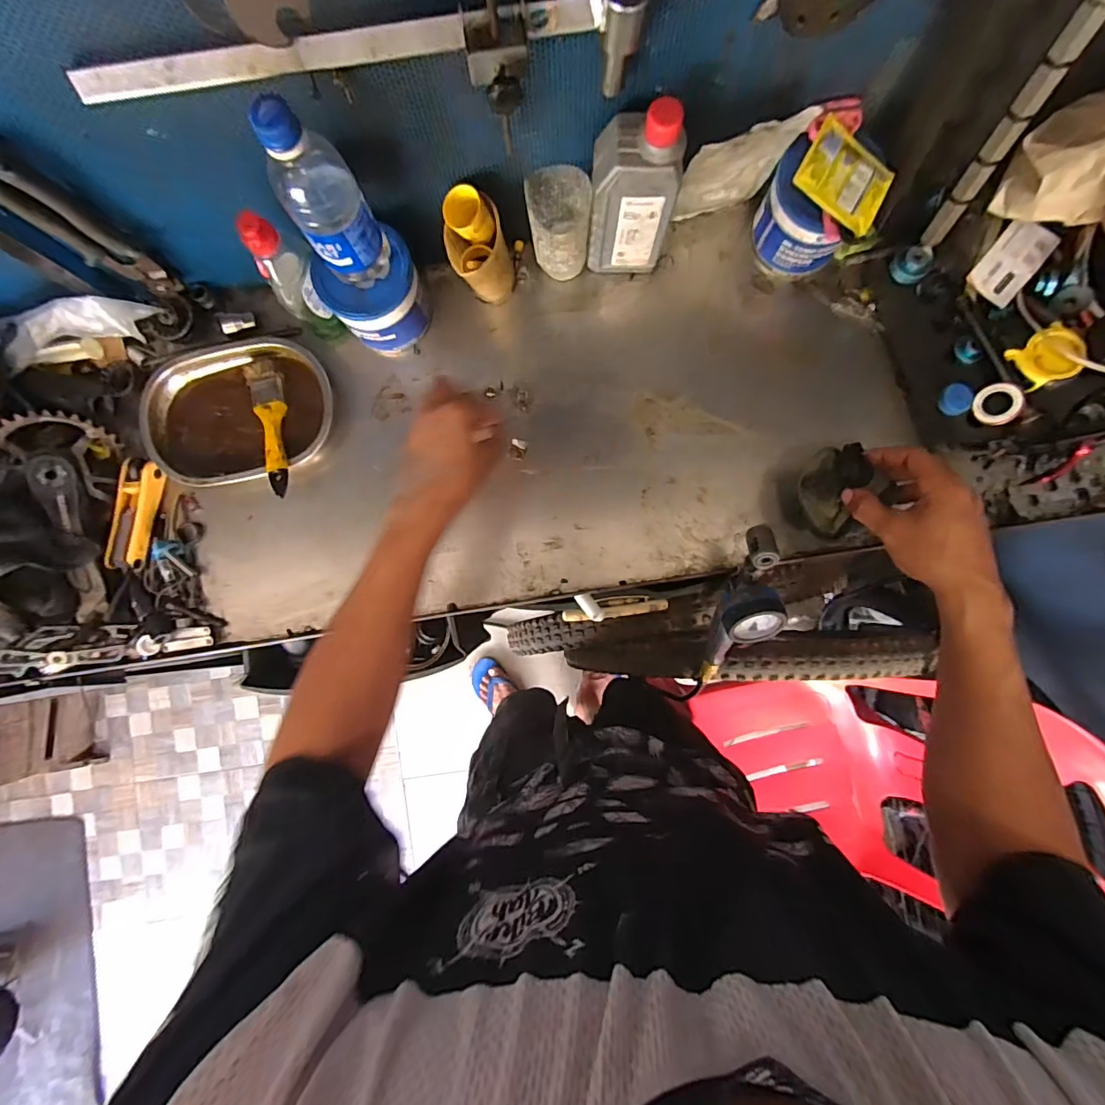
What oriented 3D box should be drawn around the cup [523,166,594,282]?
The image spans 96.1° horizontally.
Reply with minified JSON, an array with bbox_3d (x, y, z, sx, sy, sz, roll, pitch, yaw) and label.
[{"bbox_3d":[0.009,-0.351,0.553,0.065,0.110,0.073,-2,87,3],"label":"cup"}]

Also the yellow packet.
[{"bbox_3d":[0.279,-0.357,0.472,0.088,0.007,0.077,28,86,-11],"label":"yellow packet"}]

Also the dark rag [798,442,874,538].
[{"bbox_3d":[0.273,-0.060,0.485,0.046,0.045,0.084,-5,87,3],"label":"dark rag"}]

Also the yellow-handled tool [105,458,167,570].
[{"bbox_3d":[-0.491,-0.045,0.589,0.040,0.028,0.126,9,88,4],"label":"yellow-handled tool"}]

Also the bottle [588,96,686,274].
[{"bbox_3d":[0.081,-0.354,0.509,0.085,0.193,0.049,8,88,4],"label":"bottle"}]

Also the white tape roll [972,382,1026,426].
[{"bbox_3d":[0.448,-0.148,0.500,0.040,0.011,0.040,7,103,30],"label":"white tape roll"}]

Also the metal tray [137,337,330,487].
[{"bbox_3d":[-0.371,-0.168,0.591,0.219,0.033,0.161,-13,86,3],"label":"metal tray"}]

